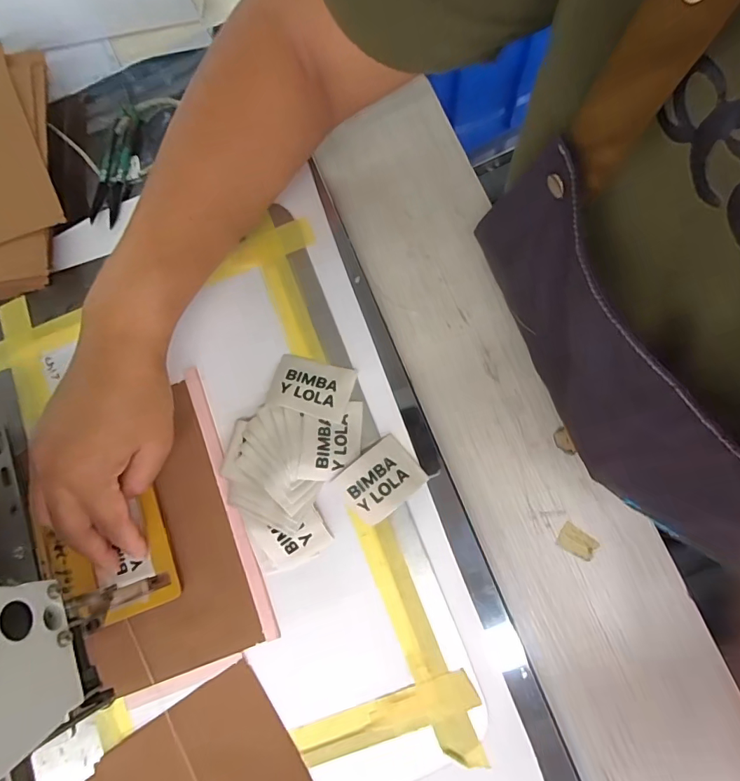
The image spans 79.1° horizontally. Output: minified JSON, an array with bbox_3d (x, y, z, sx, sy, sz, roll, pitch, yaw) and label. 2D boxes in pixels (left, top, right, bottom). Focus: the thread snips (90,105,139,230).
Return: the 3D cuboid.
[{"bbox_3d":[-0.211,-0.185,0.367,0.024,0.010,0.099,9,79,3],"label":"thread snips"}]

